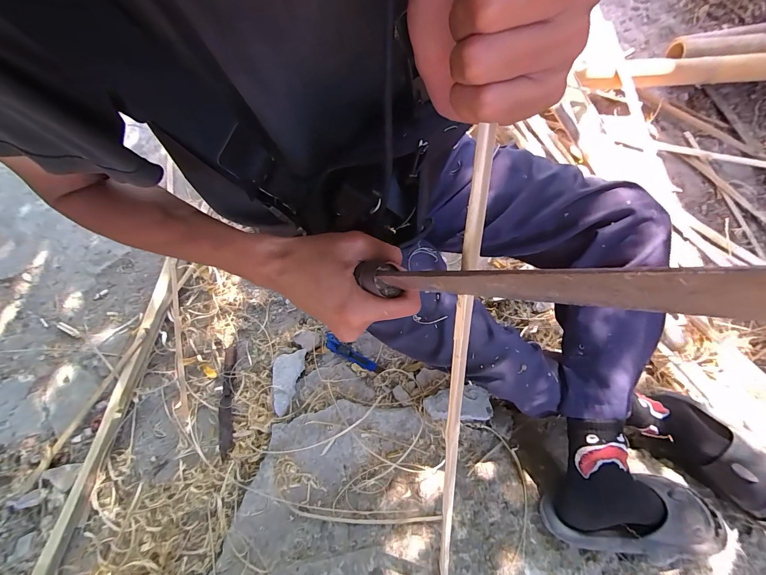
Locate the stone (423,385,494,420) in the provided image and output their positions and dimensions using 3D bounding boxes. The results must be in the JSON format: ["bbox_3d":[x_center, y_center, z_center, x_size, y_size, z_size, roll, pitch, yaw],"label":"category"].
[{"bbox_3d":[0.160,0.244,0.699,0.145,0.038,0.067,1,72,4],"label":"stone"}]

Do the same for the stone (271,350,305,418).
[{"bbox_3d":[-0.219,0.204,0.728,0.066,0.022,0.140,7,60,1],"label":"stone"}]

